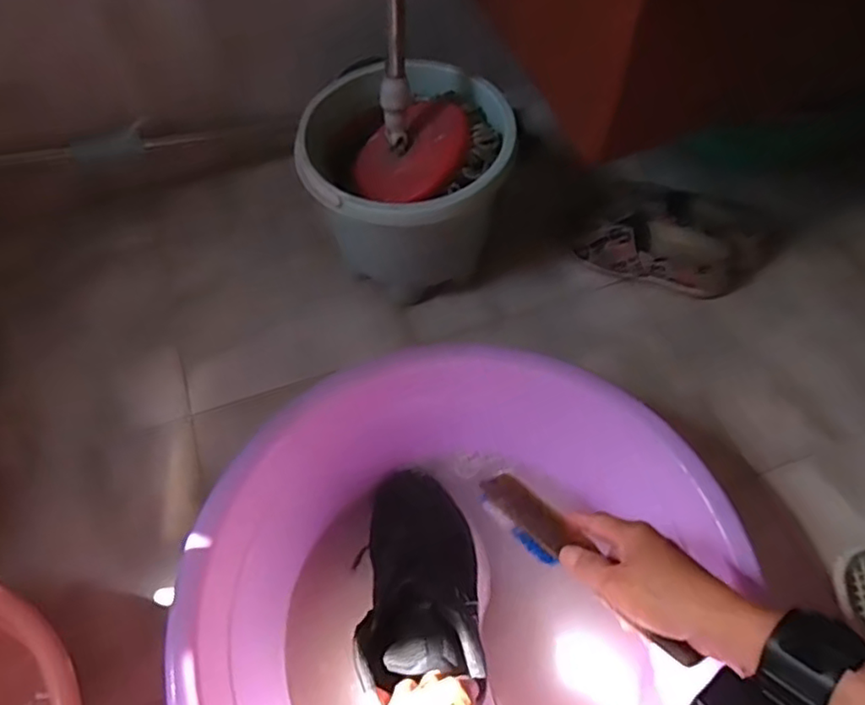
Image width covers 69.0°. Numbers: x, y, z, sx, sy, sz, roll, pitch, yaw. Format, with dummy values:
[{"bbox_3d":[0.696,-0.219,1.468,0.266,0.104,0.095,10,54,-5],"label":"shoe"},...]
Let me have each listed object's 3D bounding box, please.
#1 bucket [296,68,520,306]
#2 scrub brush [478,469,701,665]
[{"bbox_3d":[-0.029,-0.203,0.787,0.238,0.193,0.236,-7,59,-3],"label":"bucket"},{"bbox_3d":[0.108,0.154,0.476,0.042,0.029,0.209,-33,35,-16],"label":"scrub brush"}]

